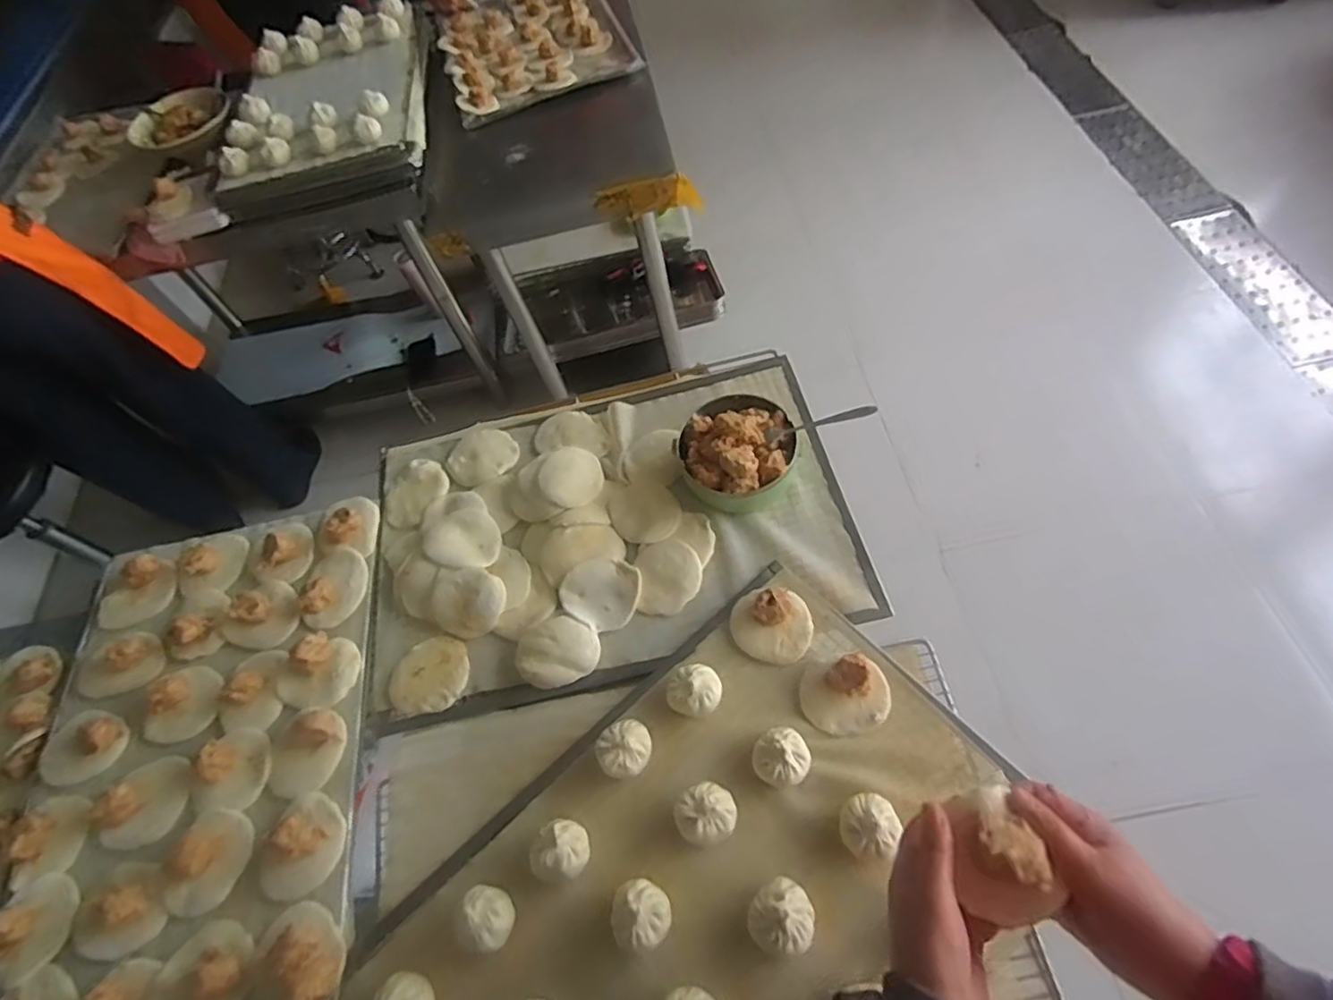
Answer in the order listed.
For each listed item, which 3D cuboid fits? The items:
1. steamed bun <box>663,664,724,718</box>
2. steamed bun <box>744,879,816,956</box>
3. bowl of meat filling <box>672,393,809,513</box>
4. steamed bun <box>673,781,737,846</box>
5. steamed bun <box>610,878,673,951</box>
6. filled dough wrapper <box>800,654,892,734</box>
[{"bbox_3d":[0.028,0.194,0.694,0.057,0.028,0.050,12,62,16],"label":"steamed bun"},{"bbox_3d":[0.101,0.363,0.587,0.054,0.036,0.055,-4,59,7],"label":"steamed bun"},{"bbox_3d":[0.092,-0.068,0.826,0.139,0.081,0.137,-4,59,7],"label":"bowl of meat filling"},{"bbox_3d":[0.037,0.293,0.628,0.056,0.030,0.051,-4,59,7],"label":"steamed bun"},{"bbox_3d":[-0.023,0.365,0.592,0.055,0.036,0.052,-4,59,7],"label":"steamed bun"},{"bbox_3d":[0.181,0.193,0.673,0.085,0.022,0.077,-27,59,-7],"label":"filled dough wrapper"}]

